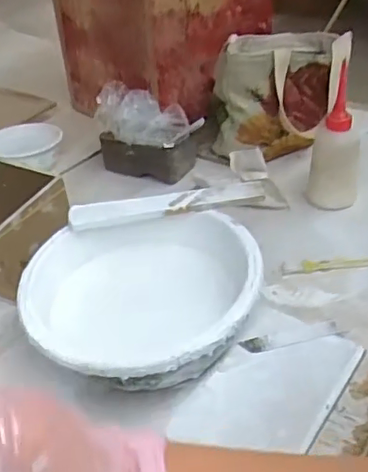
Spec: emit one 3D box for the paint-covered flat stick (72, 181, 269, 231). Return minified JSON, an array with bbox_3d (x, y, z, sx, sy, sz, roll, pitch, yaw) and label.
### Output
[{"bbox_3d":[-0.017,-0.034,0.601,0.200,0.010,0.034,-7,53,-2],"label":"paint-covered flat stick"}]

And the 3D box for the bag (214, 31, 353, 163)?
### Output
[{"bbox_3d":[0.145,-0.220,0.845,0.175,0.137,0.196,9,41,18],"label":"bag"}]

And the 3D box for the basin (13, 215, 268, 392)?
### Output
[{"bbox_3d":[-0.036,0.073,0.544,0.218,0.083,0.185,-7,38,-1],"label":"basin"}]

